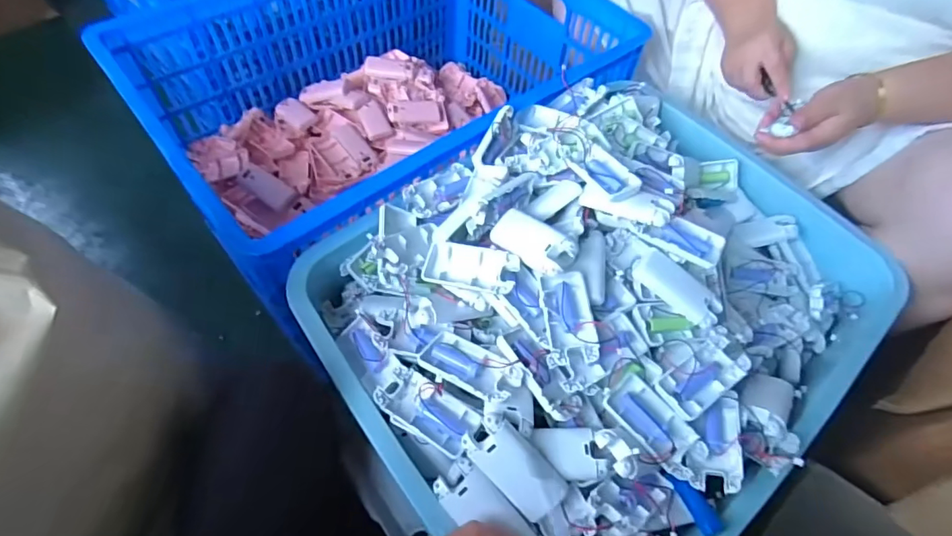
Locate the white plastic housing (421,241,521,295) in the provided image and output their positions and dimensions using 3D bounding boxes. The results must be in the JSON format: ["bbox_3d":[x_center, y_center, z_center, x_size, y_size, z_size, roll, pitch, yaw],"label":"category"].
[{"bbox_3d":[-0.005,0.001,0.500,0.094,0.019,0.043,9,58,18],"label":"white plastic housing"}]

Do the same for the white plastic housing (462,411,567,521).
[{"bbox_3d":[0.033,0.167,0.421,0.095,0.017,0.042,46,65,-5],"label":"white plastic housing"}]

